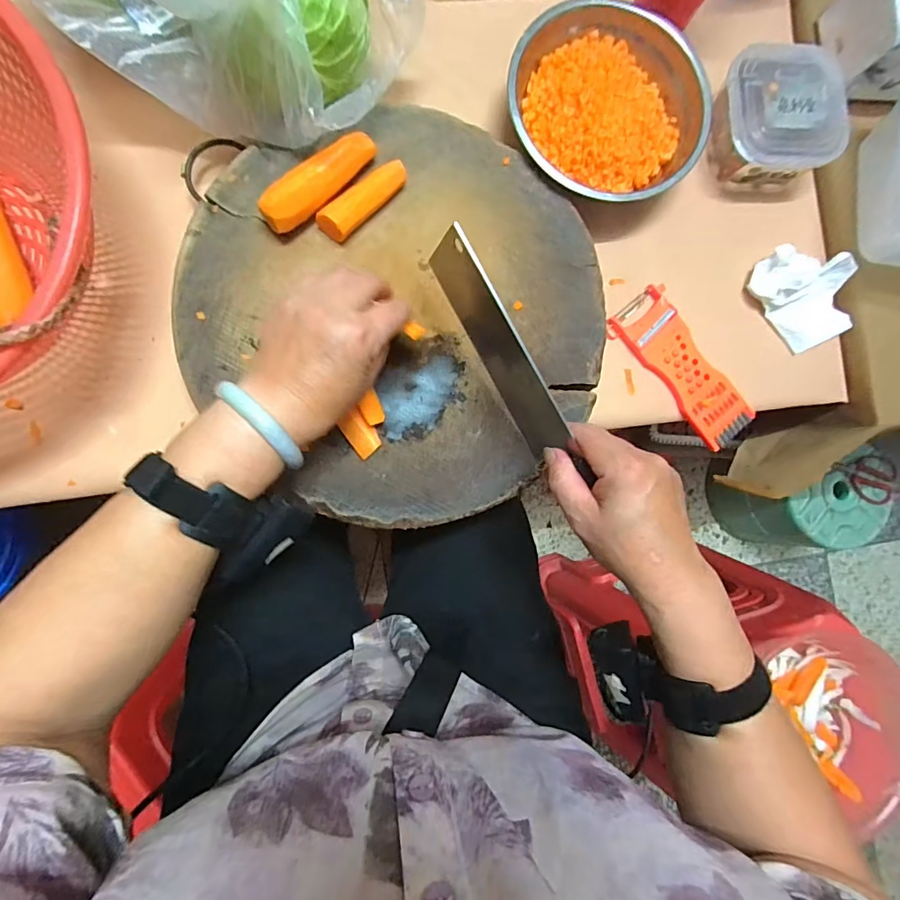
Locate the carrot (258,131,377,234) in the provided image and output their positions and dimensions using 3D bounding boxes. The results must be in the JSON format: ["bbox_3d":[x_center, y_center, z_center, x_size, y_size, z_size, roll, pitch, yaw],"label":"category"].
[{"bbox_3d":[-0.105,-0.217,0.385,0.108,0.031,0.031,-44,93,-5],"label":"carrot"}]

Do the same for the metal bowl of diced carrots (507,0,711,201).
[{"bbox_3d":[0.142,-0.312,0.436,0.183,0.062,0.174,-8,90,-6],"label":"metal bowl of diced carrots"}]

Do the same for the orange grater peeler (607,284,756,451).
[{"bbox_3d":[0.229,-0.079,0.461,0.059,0.011,0.165,-41,93,-5],"label":"orange grater peeler"}]

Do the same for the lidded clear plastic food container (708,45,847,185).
[{"bbox_3d":[0.315,-0.324,0.458,0.111,0.051,0.116,-8,90,-6],"label":"lidded clear plastic food container"}]

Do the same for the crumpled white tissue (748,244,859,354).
[{"bbox_3d":[0.355,-0.154,0.462,0.083,0.033,0.101,-27,90,-8],"label":"crumpled white tissue"}]

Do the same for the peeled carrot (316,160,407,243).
[{"bbox_3d":[-0.071,-0.207,0.390,0.025,0.020,0.083,43,85,-3],"label":"peeled carrot"}]

